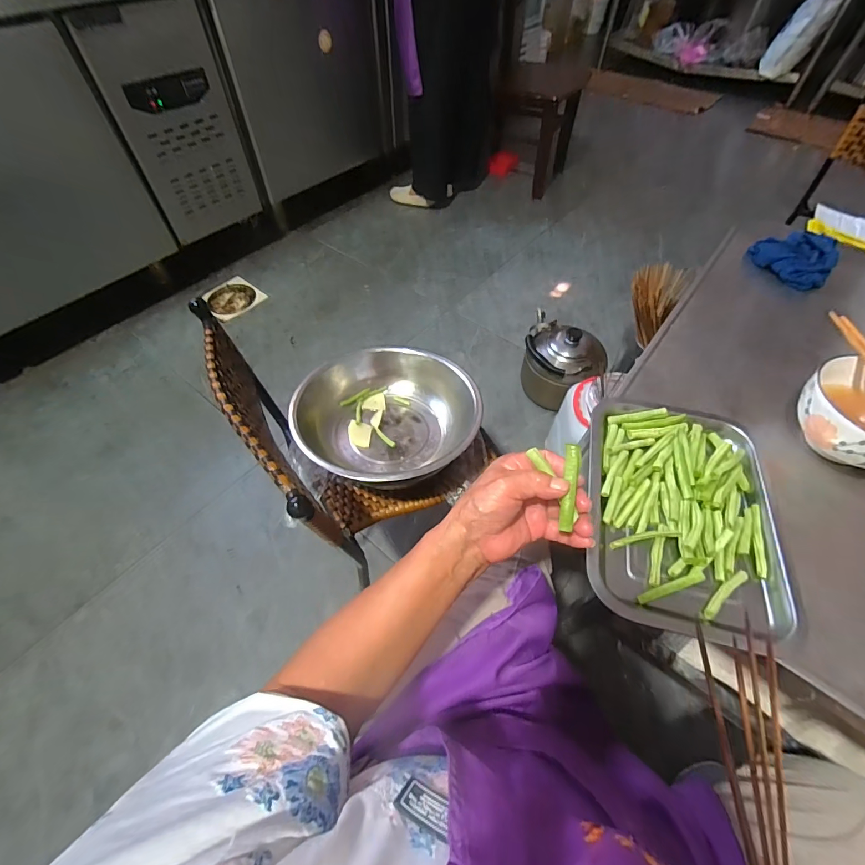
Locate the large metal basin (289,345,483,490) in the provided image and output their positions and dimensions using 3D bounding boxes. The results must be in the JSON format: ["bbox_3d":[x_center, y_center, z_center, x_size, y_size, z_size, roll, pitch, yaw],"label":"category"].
[{"bbox_3d":[-0.077,-0.020,0.656,0.286,0.101,0.262,0,55,0],"label":"large metal basin"}]

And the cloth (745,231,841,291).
[{"bbox_3d":[0.604,-0.297,0.667,0.121,0.040,0.127,38,63,24],"label":"cloth"}]

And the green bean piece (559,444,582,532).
[{"bbox_3d":[0.110,0.042,0.316,0.012,0.005,0.065,6,83,5],"label":"green bean piece"}]

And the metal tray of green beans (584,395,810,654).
[{"bbox_3d":[0.254,0.077,0.416,0.179,0.028,0.244,10,56,7],"label":"metal tray of green beans"}]

